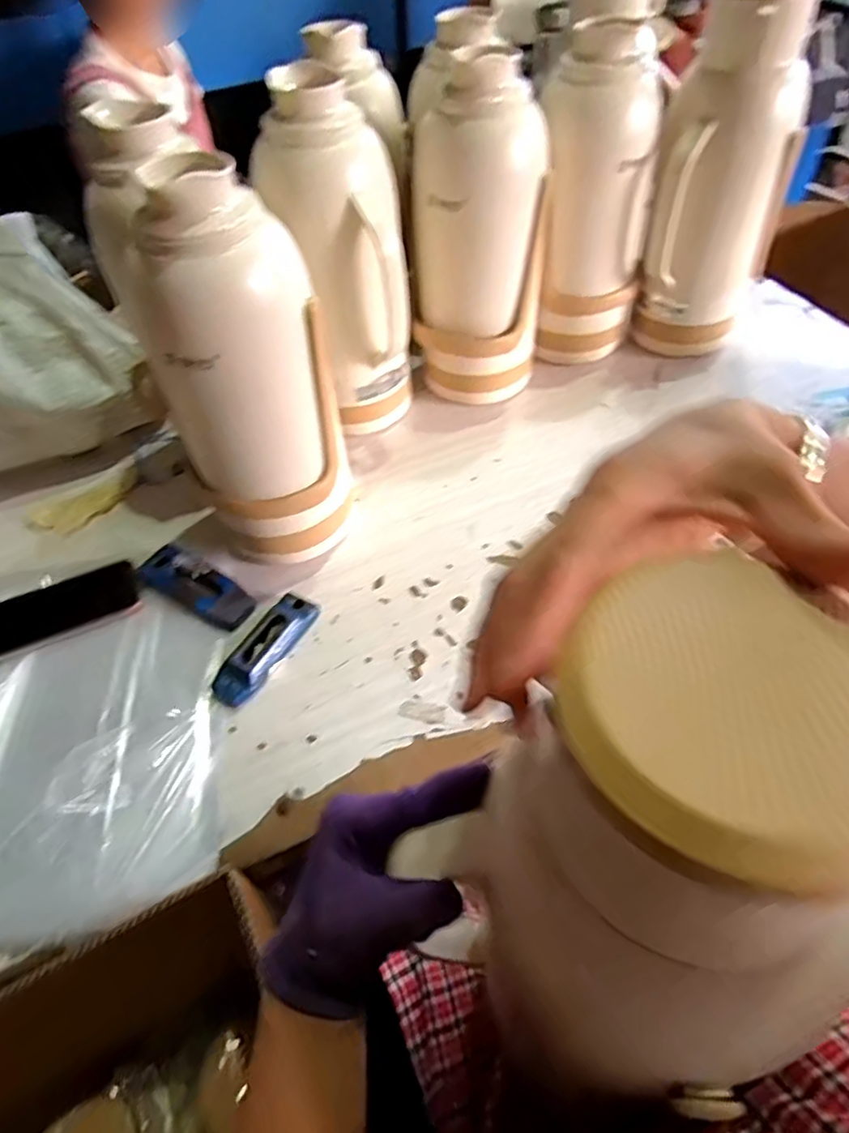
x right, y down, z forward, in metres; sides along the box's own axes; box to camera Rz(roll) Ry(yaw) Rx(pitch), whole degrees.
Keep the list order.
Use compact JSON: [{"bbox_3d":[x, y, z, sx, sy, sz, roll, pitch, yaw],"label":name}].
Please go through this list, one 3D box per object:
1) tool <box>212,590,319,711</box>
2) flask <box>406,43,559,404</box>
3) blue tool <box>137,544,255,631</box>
[{"bbox_3d":[-0.162,0.082,0.641,0.045,0.026,0.135,22,56,20],"label":"tool"},{"bbox_3d":[0.071,-0.398,0.789,0.156,0.375,0.128,16,55,16],"label":"flask"},{"bbox_3d":[-0.256,0.020,0.690,0.146,0.022,0.053,27,58,23],"label":"blue tool"}]

